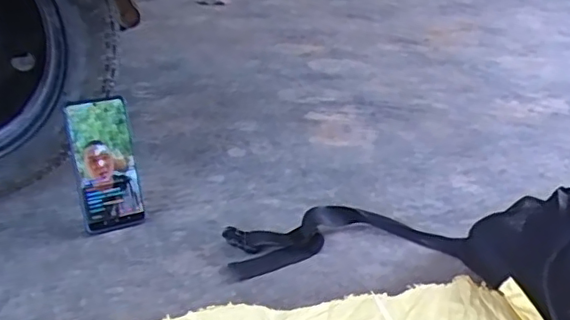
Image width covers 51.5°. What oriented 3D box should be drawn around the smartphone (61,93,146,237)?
[{"bbox_3d":[-0.234,0.006,0.772,0.080,0.170,0.015,-10,-1,-32],"label":"smartphone"}]

